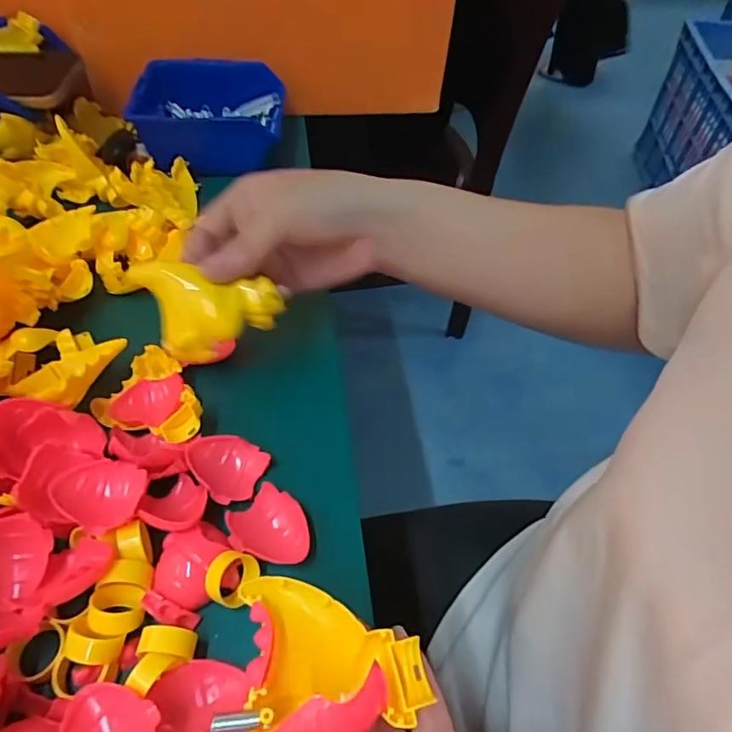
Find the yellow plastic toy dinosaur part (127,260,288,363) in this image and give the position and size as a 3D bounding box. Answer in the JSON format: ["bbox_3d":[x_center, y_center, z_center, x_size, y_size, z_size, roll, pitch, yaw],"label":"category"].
[{"bbox_3d":[-0.084,-0.037,0.295,0.065,0.031,0.048,-23,55,-19],"label":"yellow plastic toy dinosaur part"}]

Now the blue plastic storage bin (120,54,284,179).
[{"bbox_3d":[-0.150,-0.244,0.523,0.132,0.057,0.129,-5,51,-6],"label":"blue plastic storage bin"}]

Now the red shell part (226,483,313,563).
[{"bbox_3d":[-0.050,0.083,0.285,0.045,0.008,0.038,16,52,11],"label":"red shell part"}]

